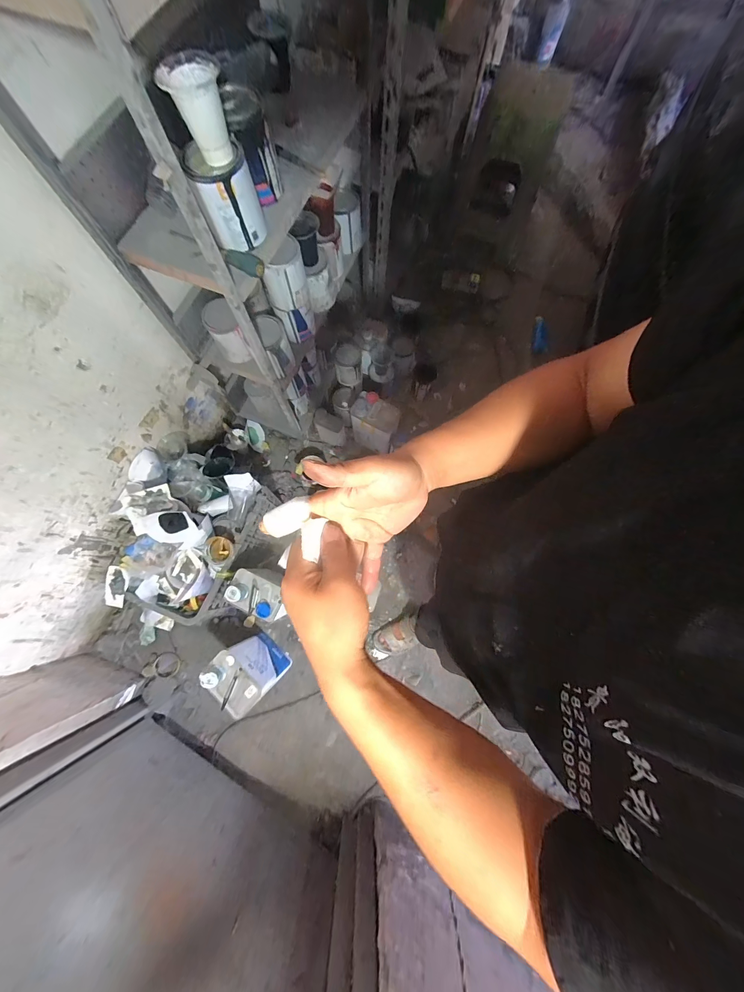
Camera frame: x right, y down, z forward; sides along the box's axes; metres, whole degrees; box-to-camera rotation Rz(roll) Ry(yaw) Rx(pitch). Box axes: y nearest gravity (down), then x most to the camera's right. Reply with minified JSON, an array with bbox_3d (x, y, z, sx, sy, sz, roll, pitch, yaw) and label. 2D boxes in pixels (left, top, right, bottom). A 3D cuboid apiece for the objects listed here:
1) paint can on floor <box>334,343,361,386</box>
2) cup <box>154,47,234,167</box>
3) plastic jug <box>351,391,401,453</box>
[{"bbox_3d":[-0.097,-0.527,1.322,0.097,0.138,0.093,0,76,0],"label":"paint can on floor"},{"bbox_3d":[-0.262,-0.591,0.503,0.083,0.095,0.083,-15,77,-4],"label":"cup"},{"bbox_3d":[0.018,-0.289,1.291,0.160,0.244,0.116,22,77,5],"label":"plastic jug"}]

